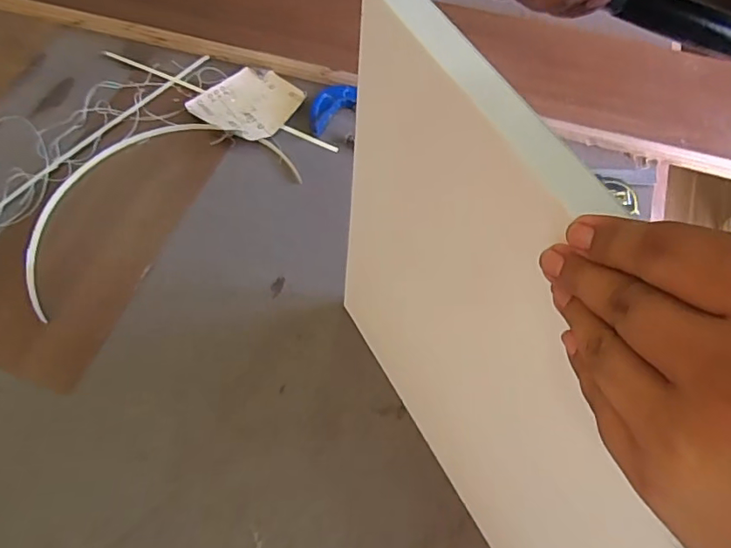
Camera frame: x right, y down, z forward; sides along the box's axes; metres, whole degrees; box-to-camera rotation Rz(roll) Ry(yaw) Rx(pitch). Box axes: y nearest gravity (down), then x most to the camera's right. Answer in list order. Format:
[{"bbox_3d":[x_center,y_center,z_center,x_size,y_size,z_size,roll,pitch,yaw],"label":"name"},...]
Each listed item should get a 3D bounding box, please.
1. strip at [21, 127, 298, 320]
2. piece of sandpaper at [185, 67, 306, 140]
[{"bbox_3d":[-0.317,-0.122,0.715,0.396,0.014,0.212,-34,70,-16],"label":"strip"},{"bbox_3d":[-0.185,-0.273,0.785,0.142,0.017,0.135,34,66,11],"label":"piece of sandpaper"}]

